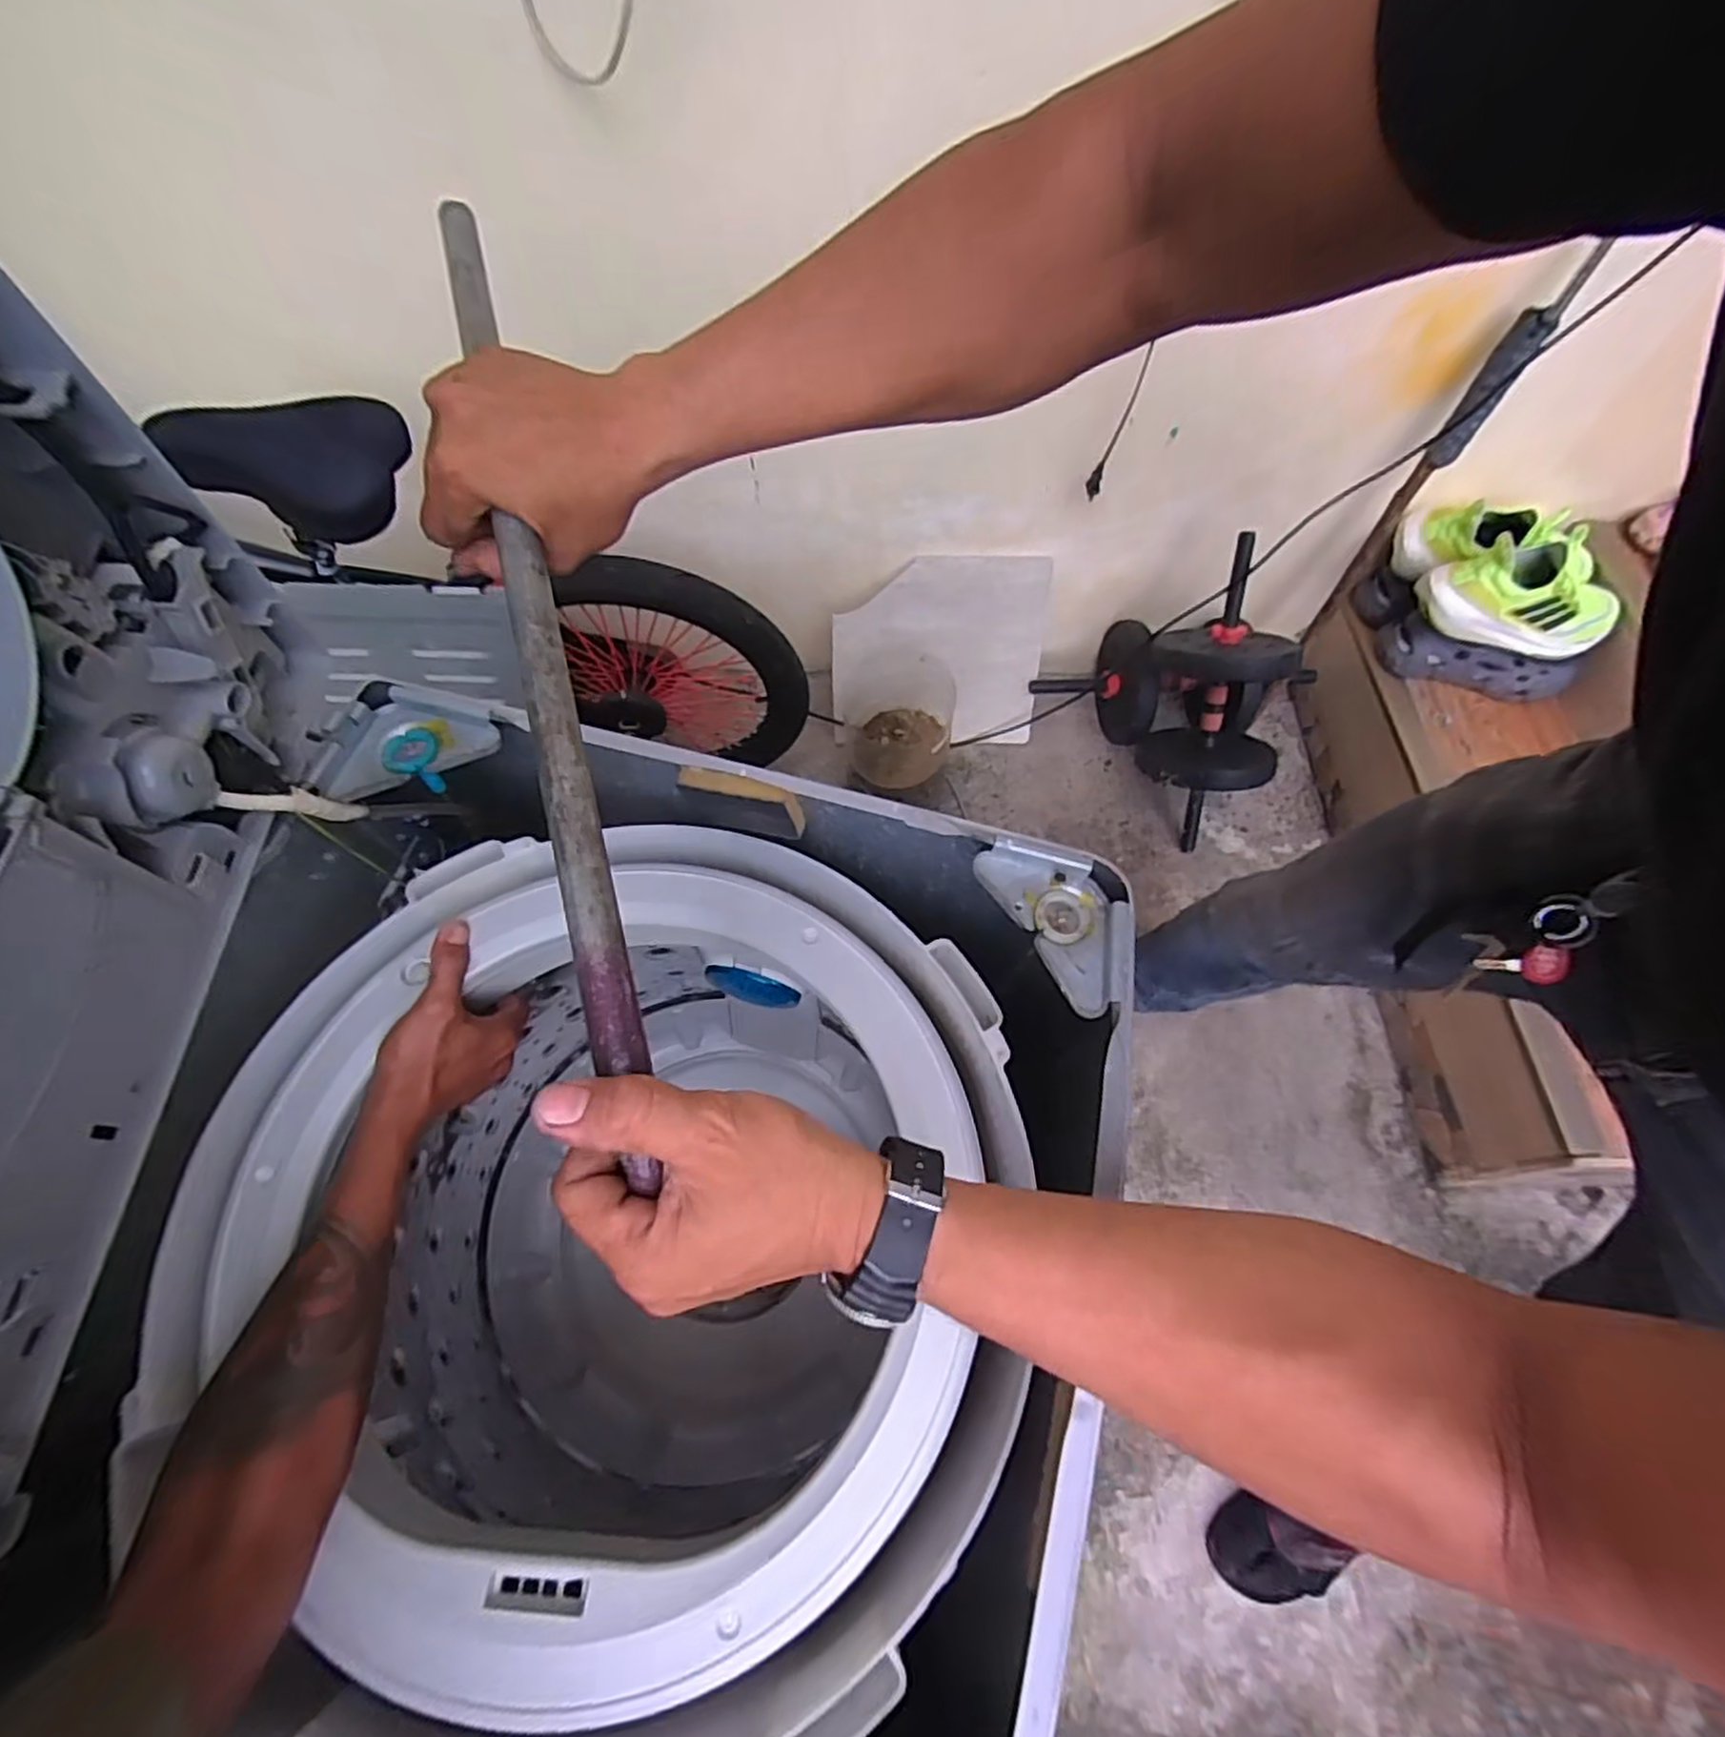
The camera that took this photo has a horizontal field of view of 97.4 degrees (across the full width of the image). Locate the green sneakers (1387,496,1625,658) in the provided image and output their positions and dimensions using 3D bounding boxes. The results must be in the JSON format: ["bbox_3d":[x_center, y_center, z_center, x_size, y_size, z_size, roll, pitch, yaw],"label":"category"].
[{"bbox_3d":[0.953,-0.438,1.103,0.288,0.125,0.218,-3,62,-4],"label":"green sneakers"}]

